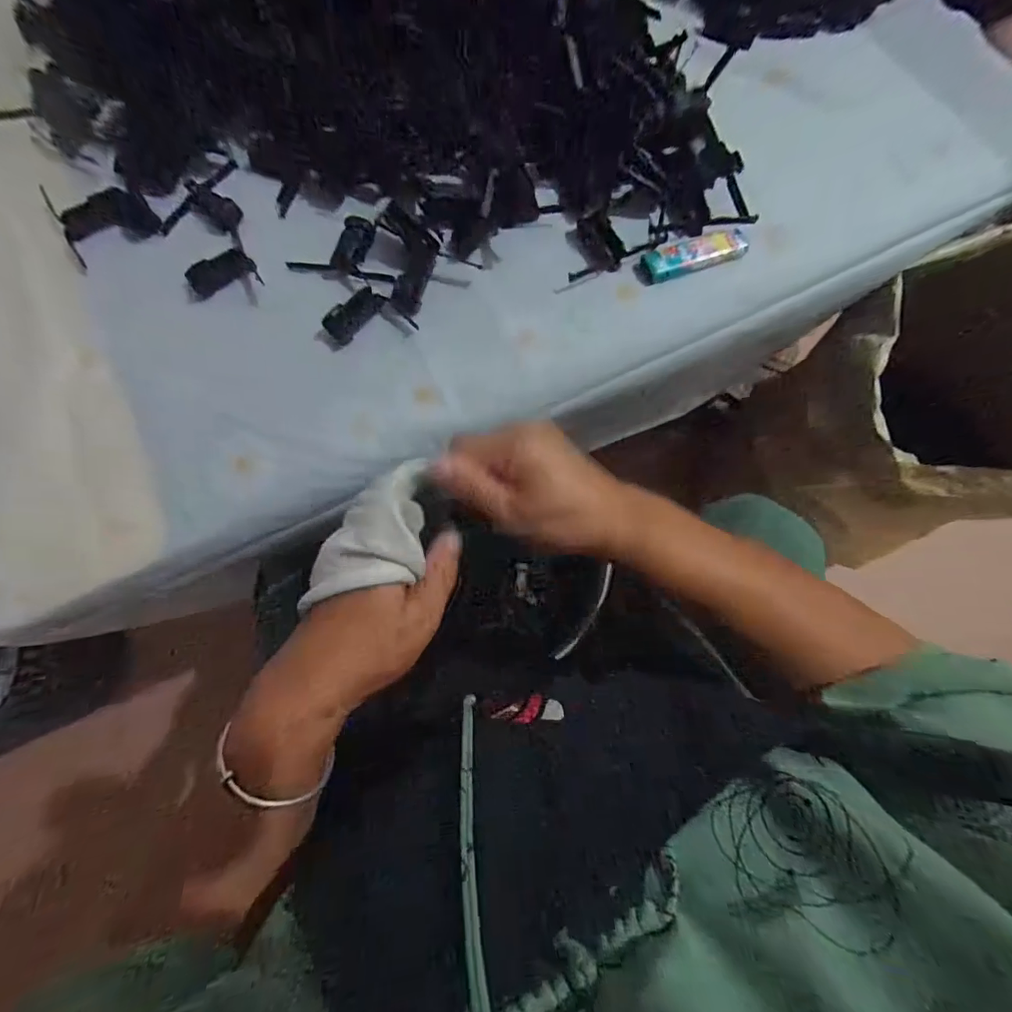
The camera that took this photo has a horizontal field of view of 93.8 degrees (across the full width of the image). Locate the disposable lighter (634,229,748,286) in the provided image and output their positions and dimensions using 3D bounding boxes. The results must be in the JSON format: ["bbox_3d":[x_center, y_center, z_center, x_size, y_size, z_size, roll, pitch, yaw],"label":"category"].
[{"bbox_3d":[0.141,-0.192,0.363,0.084,0.011,0.027,-19,77,-4],"label":"disposable lighter"}]

